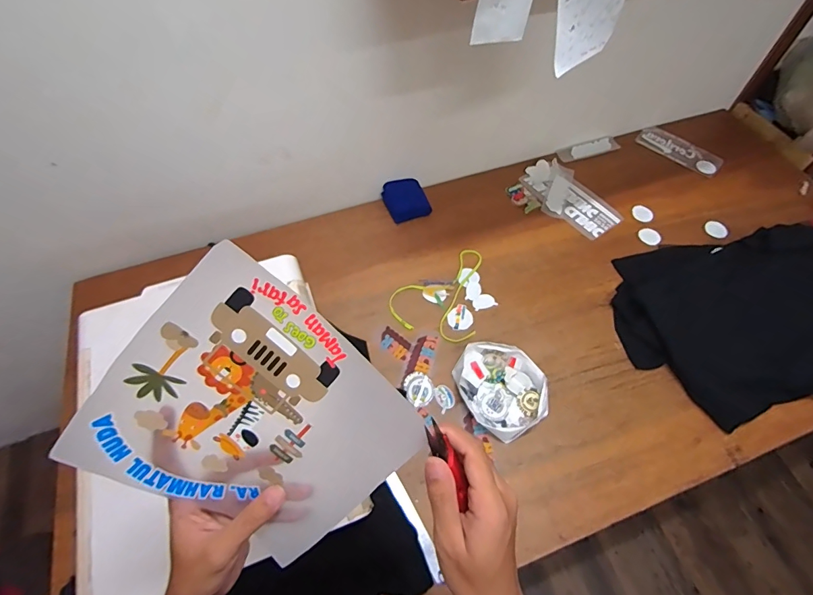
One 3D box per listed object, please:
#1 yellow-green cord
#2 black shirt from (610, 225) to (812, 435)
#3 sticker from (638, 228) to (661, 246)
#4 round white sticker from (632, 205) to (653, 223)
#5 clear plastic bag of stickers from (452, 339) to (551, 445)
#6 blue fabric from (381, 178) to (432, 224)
[{"bbox_3d":[0.071,-0.021,0.986,0.201,0.004,0.262,8,59,5],"label":"yellow-green cord"},{"bbox_3d":[0.806,0.035,0.877,0.650,0.131,0.416,-3,59,-2],"label":"black shirt"},{"bbox_3d":[0.631,-0.159,1.066,0.054,0.004,0.055,0,59,0],"label":"sticker"},{"bbox_3d":[0.634,-0.226,1.106,0.047,0.007,0.055,-6,62,9],"label":"round white sticker"},{"bbox_3d":[0.193,0.181,0.844,0.156,0.039,0.192,-27,63,-16],"label":"clear plastic bag of stickers"},{"bbox_3d":[0.001,-0.262,1.106,0.107,0.044,0.117,-21,61,-12],"label":"blue fabric"}]

